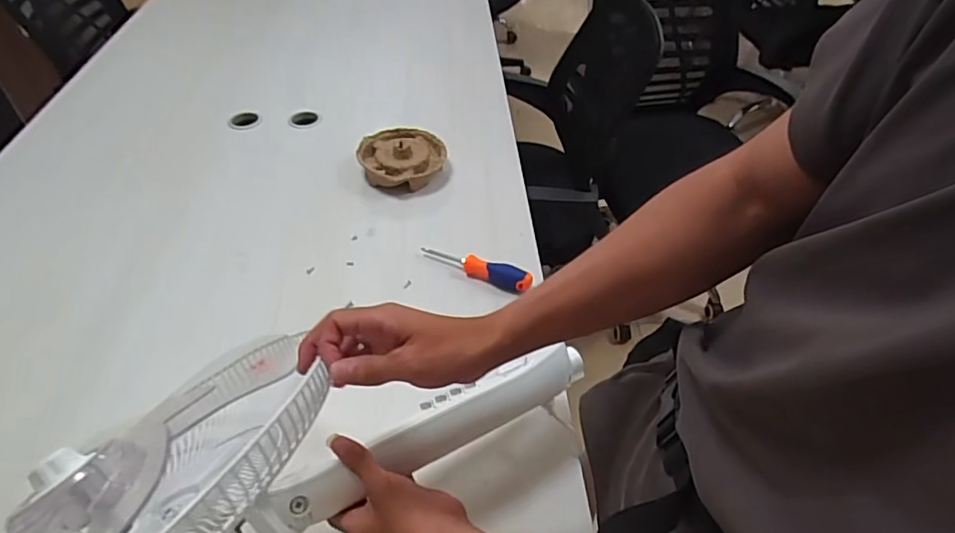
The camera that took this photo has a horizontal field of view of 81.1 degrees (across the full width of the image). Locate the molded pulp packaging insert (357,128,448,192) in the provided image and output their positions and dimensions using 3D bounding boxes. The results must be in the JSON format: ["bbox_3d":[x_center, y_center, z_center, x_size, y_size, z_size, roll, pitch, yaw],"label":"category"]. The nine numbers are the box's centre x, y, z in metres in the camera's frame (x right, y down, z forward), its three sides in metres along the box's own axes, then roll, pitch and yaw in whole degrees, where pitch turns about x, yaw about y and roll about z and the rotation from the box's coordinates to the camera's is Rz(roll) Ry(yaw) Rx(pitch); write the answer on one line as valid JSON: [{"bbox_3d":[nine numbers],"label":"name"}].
[{"bbox_3d":[-0.145,-0.205,1.069,0.165,0.052,0.156,1,45,0],"label":"molded pulp packaging insert"}]

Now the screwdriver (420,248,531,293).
[{"bbox_3d":[-0.001,-0.003,0.879,0.186,0.032,0.031,22,49,20],"label":"screwdriver"}]

